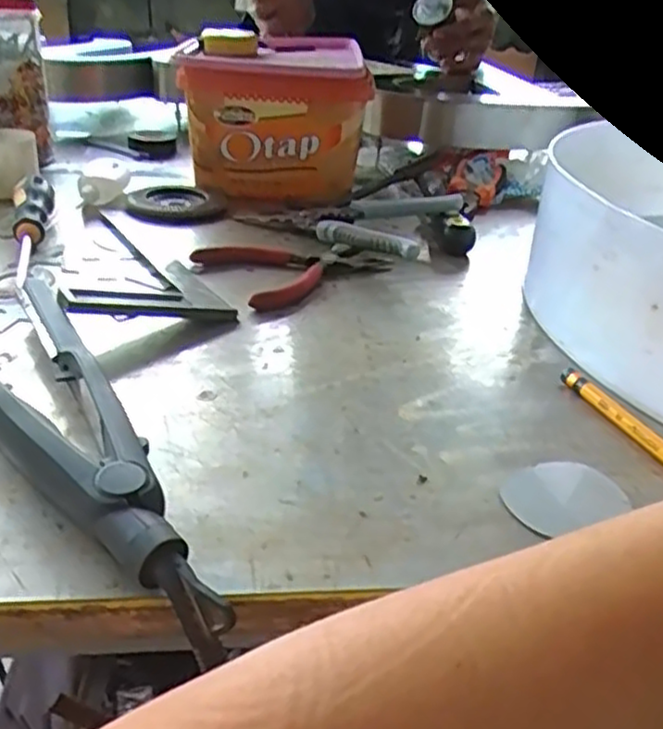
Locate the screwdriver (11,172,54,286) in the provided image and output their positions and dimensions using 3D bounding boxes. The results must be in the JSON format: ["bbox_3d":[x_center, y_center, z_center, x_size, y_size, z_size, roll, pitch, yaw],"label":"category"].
[{"bbox_3d":[-0.241,-0.113,0.578,0.029,0.037,0.155,-5,31,-15],"label":"screwdriver"}]

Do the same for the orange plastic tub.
[{"bbox_3d":[-0.053,-0.268,0.772,0.186,0.125,0.189,5,30,2],"label":"orange plastic tub"}]

